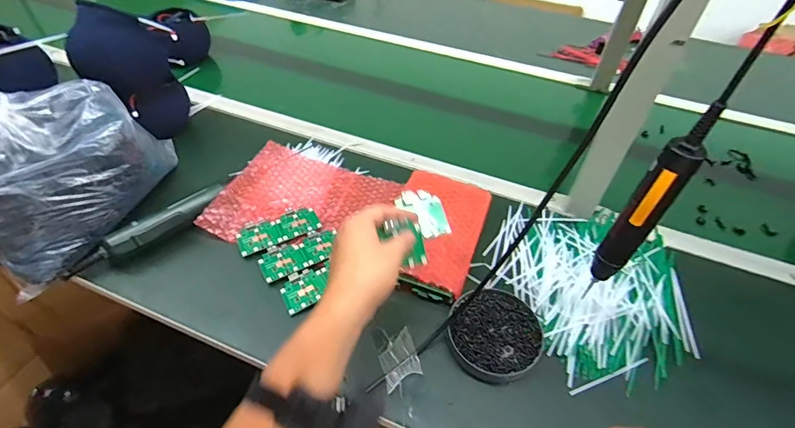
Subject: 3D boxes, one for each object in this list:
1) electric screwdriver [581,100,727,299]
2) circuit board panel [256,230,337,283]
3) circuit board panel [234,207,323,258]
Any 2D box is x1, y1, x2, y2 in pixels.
[{"bbox_3d":[0.235,0.001,0.404,0.032,0.226,0.032,37,55,27],"label":"electric screwdriver"},{"bbox_3d":[-0.137,0.055,0.589,0.110,0.004,0.054,-21,51,-22],"label":"circuit board panel"},{"bbox_3d":[-0.176,0.019,0.616,0.117,0.007,0.057,-21,51,-21],"label":"circuit board panel"}]

